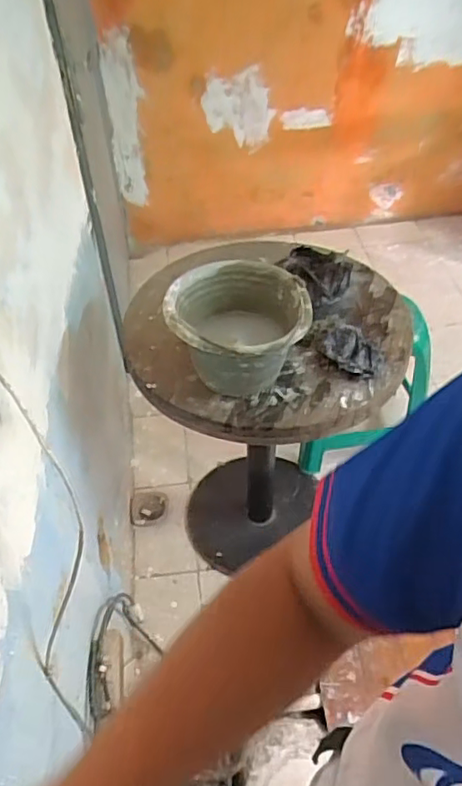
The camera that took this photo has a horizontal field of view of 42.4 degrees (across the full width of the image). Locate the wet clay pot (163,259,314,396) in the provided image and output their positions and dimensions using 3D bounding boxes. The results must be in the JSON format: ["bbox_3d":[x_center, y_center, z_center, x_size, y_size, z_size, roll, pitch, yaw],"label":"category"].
[{"bbox_3d":[0.018,-0.100,1.084,0.241,0.165,0.241,-1,46,2],"label":"wet clay pot"}]

